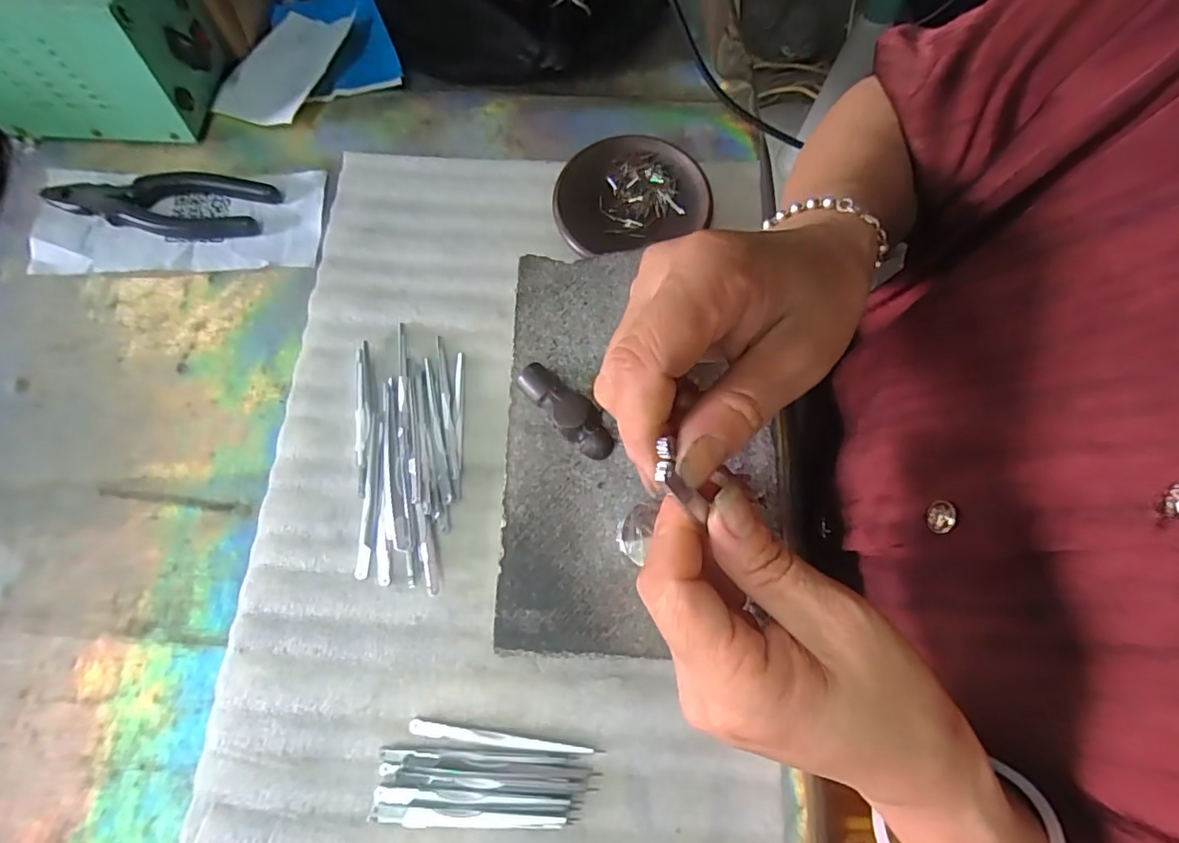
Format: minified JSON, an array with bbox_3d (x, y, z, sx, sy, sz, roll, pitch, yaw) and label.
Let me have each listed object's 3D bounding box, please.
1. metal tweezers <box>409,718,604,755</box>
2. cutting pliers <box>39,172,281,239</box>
[{"bbox_3d":[-0.048,0.180,0.312,0.108,0.005,0.007,7,72,3],"label":"metal tweezers"},{"bbox_3d":[-0.319,-0.164,0.409,0.163,0.011,0.053,7,72,3],"label":"cutting pliers"}]

